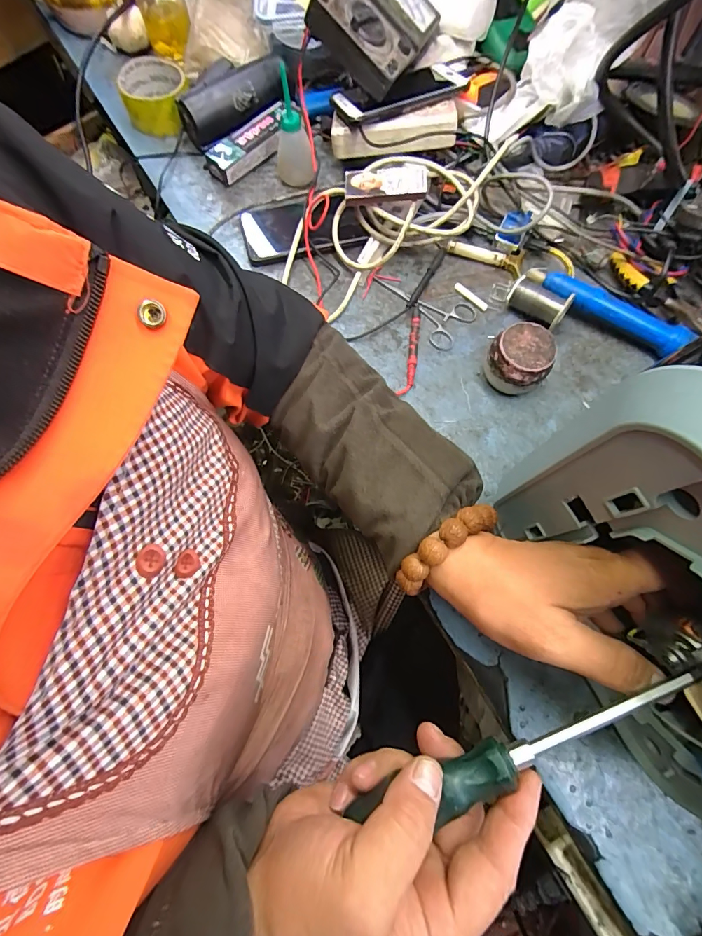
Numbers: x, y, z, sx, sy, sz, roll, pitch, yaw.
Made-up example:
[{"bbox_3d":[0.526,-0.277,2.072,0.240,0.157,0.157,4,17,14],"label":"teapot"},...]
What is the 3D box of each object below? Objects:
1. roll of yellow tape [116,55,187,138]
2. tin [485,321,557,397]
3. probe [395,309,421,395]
[{"bbox_3d":[-0.258,-0.492,0.543,0.085,0.043,0.098,-12,72,-5],"label":"roll of yellow tape"},{"bbox_3d":[0.170,-0.107,0.420,0.059,0.056,0.061,0,72,-1],"label":"tin"},{"bbox_3d":[0.069,-0.131,0.450,0.013,0.010,0.108,11,72,2],"label":"probe"}]

